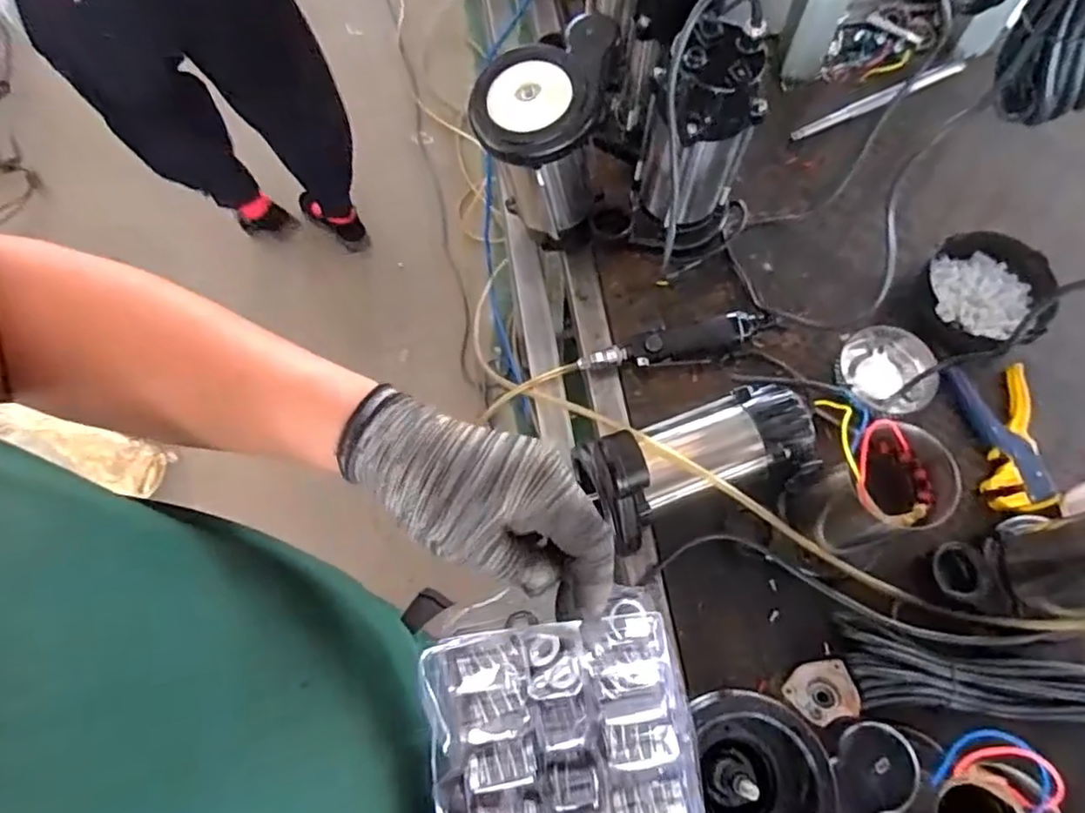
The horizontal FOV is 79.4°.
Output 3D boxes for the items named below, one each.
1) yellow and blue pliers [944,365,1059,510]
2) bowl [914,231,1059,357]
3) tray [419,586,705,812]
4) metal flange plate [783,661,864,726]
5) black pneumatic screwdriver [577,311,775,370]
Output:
[{"bbox_3d":[0.509,0.032,0.724,0.088,0.019,0.165,-1,70,0],"label":"yellow and blue pliers"},{"bbox_3d":[0.517,-0.131,0.779,0.144,0.058,0.145,-14,71,-5],"label":"bowl"},{"bbox_3d":[0.011,0.199,0.362,0.143,0.044,0.161,-6,70,-2],"label":"tray"},{"bbox_3d":[0.263,0.272,0.619,0.062,0.004,0.052,-24,56,15],"label":"metal flange plate"},{"bbox_3d":[0.157,-0.070,0.769,0.227,0.047,0.045,-9,70,-3],"label":"black pneumatic screwdriver"}]

